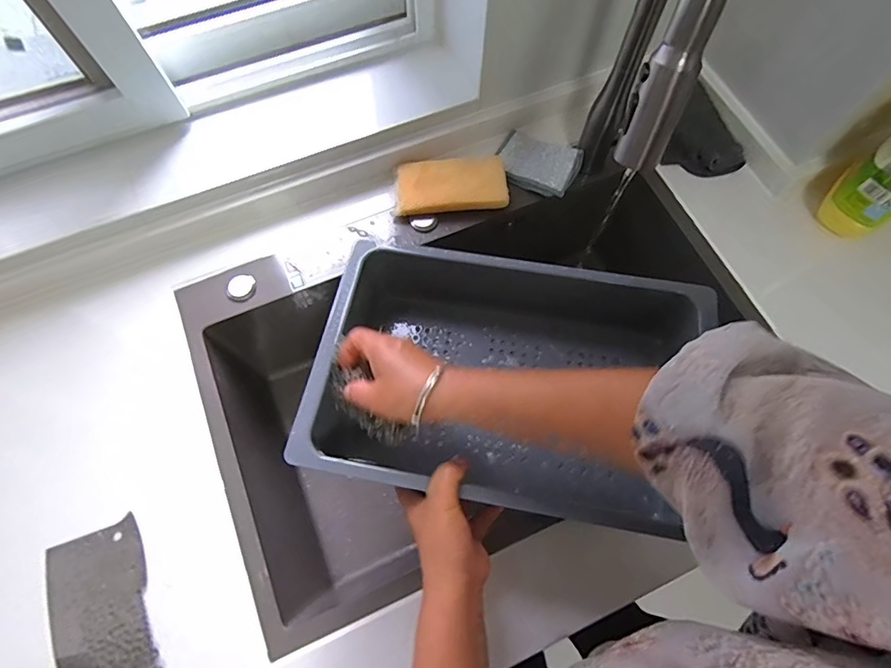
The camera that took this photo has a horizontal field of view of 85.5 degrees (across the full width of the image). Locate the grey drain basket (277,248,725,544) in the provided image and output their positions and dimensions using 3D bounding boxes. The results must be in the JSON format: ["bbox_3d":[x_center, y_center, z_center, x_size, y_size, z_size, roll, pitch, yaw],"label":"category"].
[{"bbox_3d":[0.061,0.047,0.503,0.367,0.105,0.253,11,70,4],"label":"grey drain basket"}]

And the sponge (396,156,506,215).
[{"bbox_3d":[0.008,-0.202,0.665,0.150,0.032,0.076,-4,70,-2],"label":"sponge"}]

